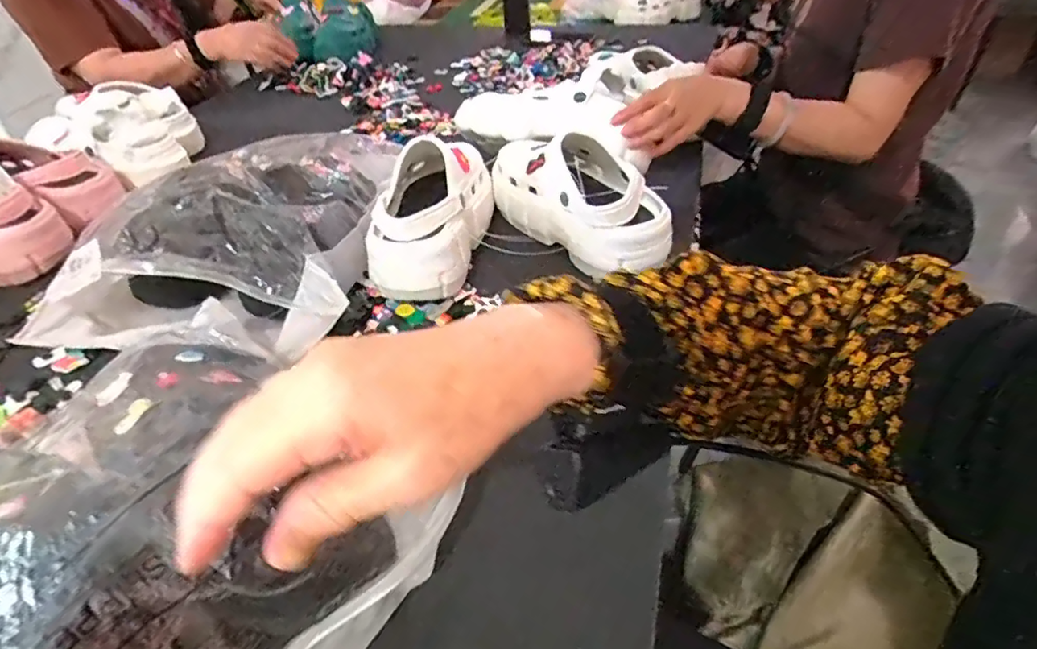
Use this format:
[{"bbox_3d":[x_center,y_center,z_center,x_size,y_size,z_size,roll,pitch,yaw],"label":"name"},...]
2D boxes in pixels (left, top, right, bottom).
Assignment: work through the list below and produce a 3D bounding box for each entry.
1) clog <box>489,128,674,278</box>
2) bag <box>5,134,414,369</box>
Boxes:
[{"bbox_3d":[0.065,-0.141,0.620,0.106,0.105,0.236,-22,43,-19],"label":"clog"},{"bbox_3d":[-0.286,-0.101,0.588,0.287,0.127,0.307,-2,40,4],"label":"bag"}]

